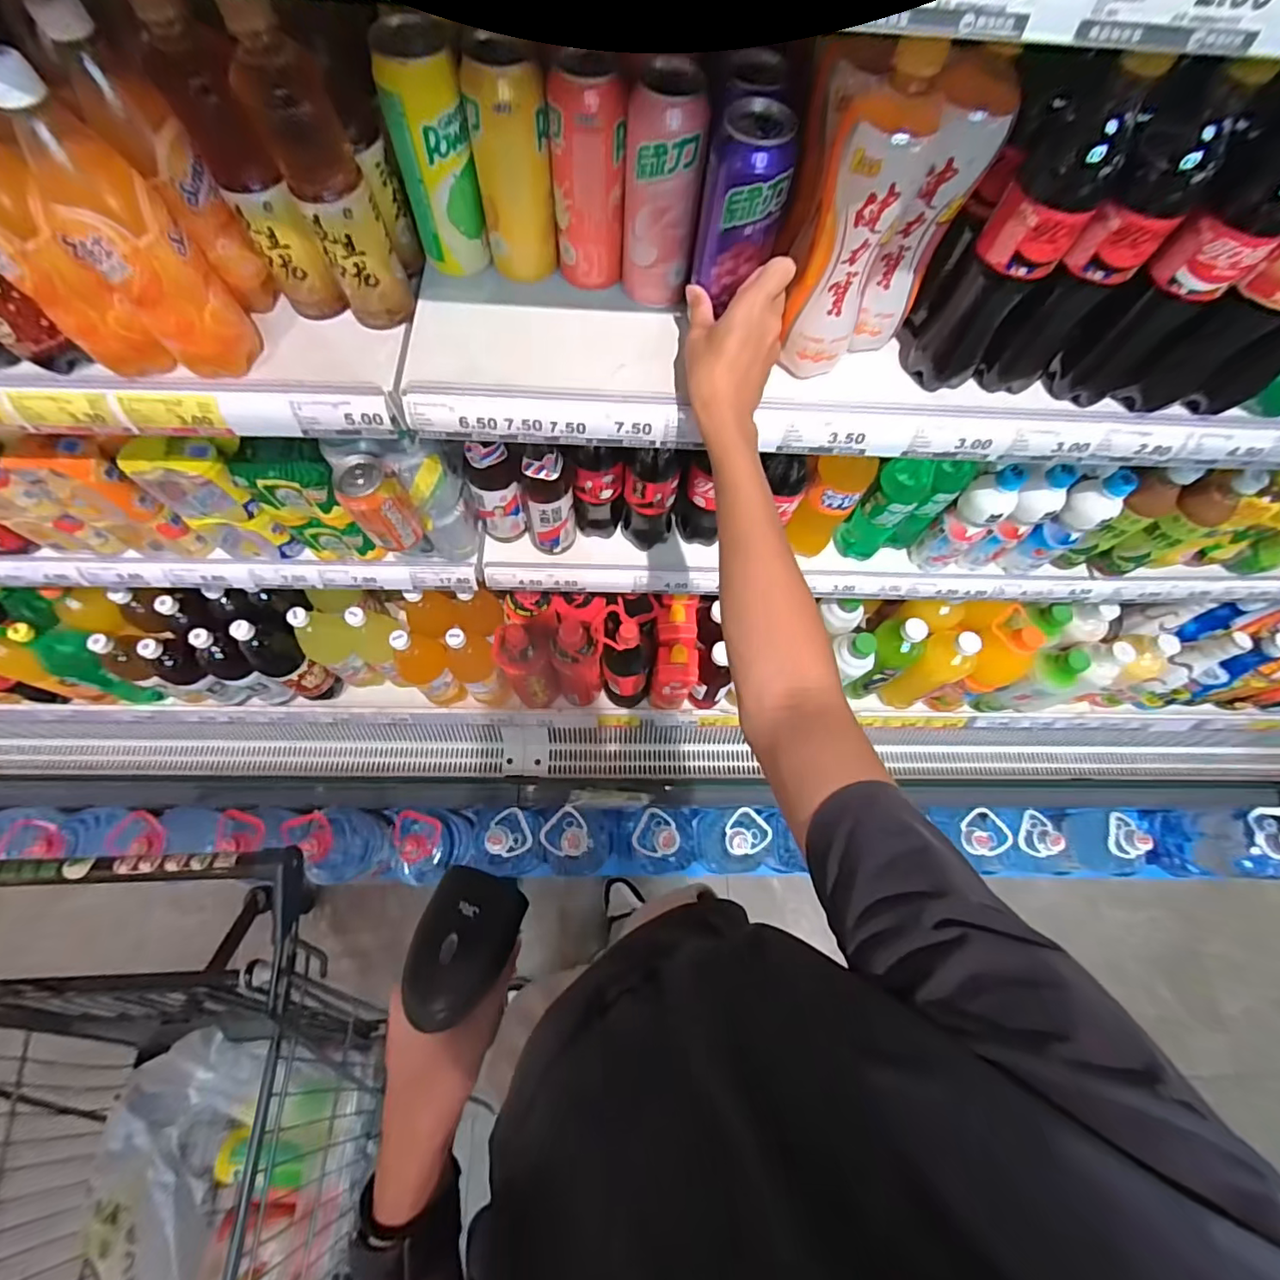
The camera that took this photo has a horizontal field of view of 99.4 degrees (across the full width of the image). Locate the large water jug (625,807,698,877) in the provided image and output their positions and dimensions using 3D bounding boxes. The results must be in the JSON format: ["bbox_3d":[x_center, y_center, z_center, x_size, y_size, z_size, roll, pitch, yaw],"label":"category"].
[{"bbox_3d":[0.055,0.470,1.269,0.169,0.268,0.148,-2,68,-3],"label":"large water jug"}]

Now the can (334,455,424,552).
[{"bbox_3d":[-0.296,-0.153,0.623,0.061,0.105,0.057,1,68,-2],"label":"can"}]

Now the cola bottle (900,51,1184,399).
[{"bbox_3d":[0.291,-0.306,0.422,0.071,0.225,0.065,30,70,9],"label":"cola bottle"}]

